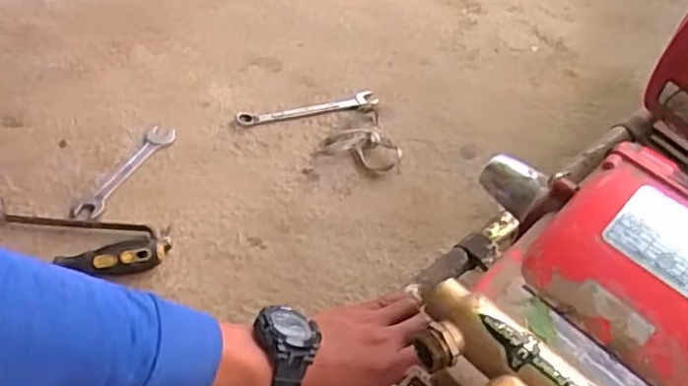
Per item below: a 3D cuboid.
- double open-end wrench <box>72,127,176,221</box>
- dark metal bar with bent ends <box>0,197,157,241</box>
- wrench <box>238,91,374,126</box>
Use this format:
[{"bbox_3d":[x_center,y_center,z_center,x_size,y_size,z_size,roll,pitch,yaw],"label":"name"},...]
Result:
[{"bbox_3d":[-0.248,-0.023,0.724,0.031,0.007,0.148,22,52,13],"label":"double open-end wrench"},{"bbox_3d":[-0.292,0.030,0.671,0.192,0.012,0.024,10,51,3],"label":"dark metal bar with bent ends"},{"bbox_3d":[-0.046,-0.106,0.806,0.179,0.010,0.029,-10,52,-12],"label":"wrench"}]

